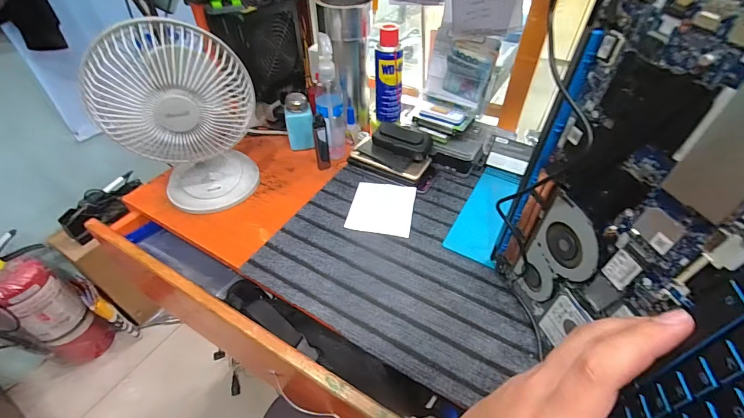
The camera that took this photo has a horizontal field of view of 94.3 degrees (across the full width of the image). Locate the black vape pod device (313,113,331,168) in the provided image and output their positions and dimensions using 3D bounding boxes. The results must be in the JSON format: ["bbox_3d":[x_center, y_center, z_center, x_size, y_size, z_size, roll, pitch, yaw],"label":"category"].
[{"bbox_3d":[-0.090,-0.118,0.618,0.024,0.096,0.024,-5,46,-5],"label":"black vape pod device"}]

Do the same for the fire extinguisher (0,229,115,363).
[{"bbox_3d":[-0.926,0.291,0.998,0.124,0.431,0.188,15,48,15],"label":"fire extinguisher"}]

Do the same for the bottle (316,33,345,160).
[{"bbox_3d":[-0.073,-0.181,0.597,0.049,0.201,0.047,-4,46,-3],"label":"bottle"}]

